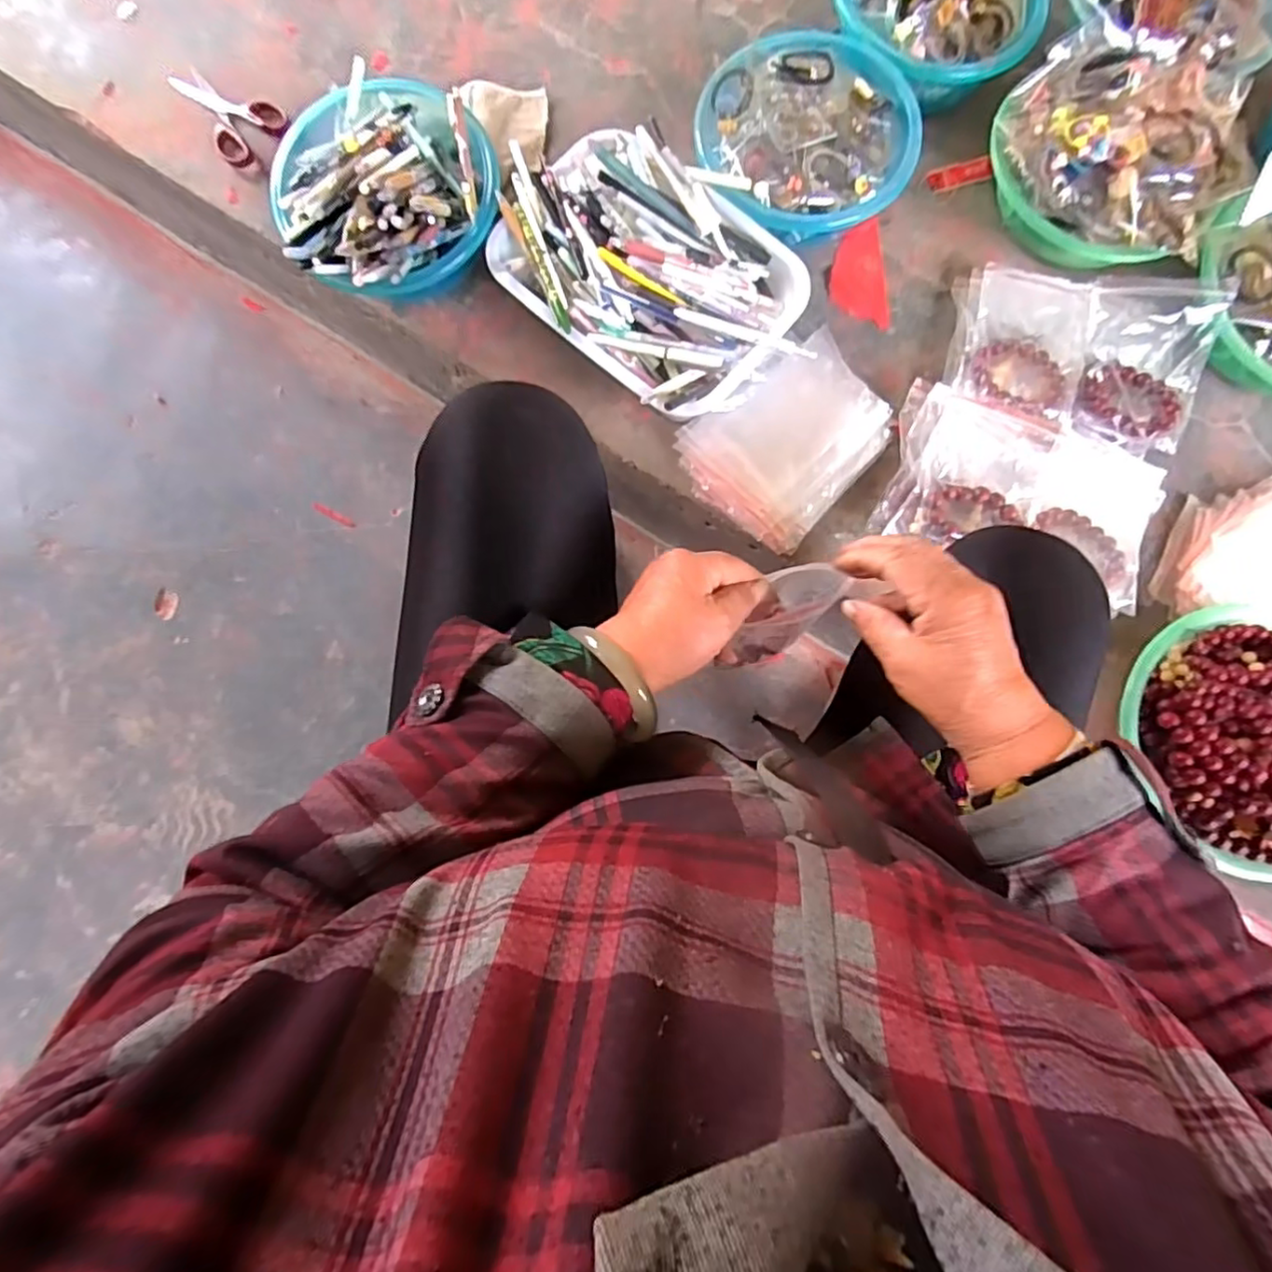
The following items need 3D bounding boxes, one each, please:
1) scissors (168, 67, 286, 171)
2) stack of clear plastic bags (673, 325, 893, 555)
[{"bbox_3d":[-0.459,-0.602,0.726,0.085,0.016,0.139,-34,83,-6],"label":"scissors"},{"bbox_3d":[0.155,-0.204,0.660,0.160,0.025,0.202,41,82,6],"label":"stack of clear plastic bags"}]

